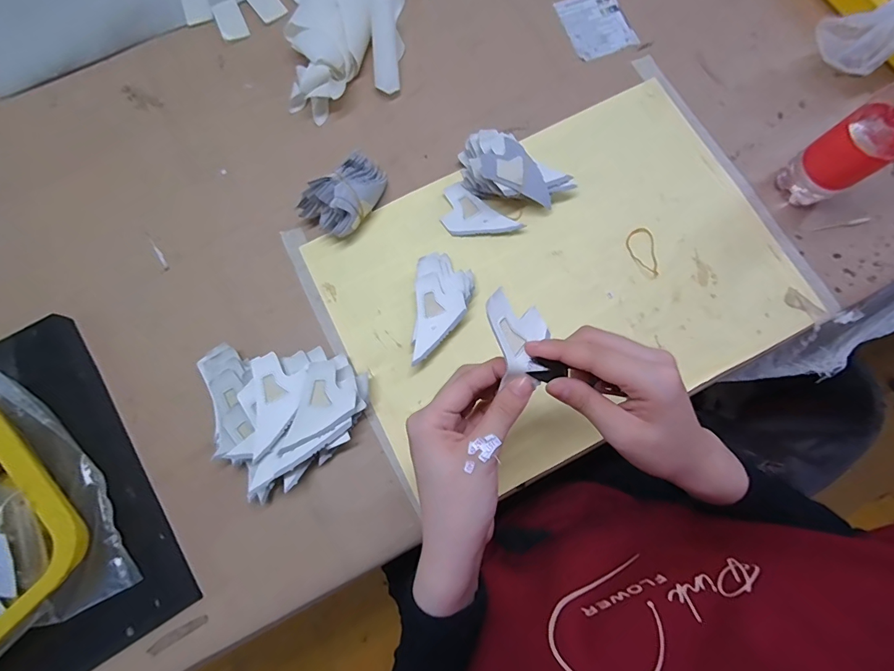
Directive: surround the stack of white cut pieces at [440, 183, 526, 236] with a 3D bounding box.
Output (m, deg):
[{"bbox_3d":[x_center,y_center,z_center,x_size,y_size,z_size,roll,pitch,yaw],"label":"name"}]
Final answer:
[{"bbox_3d":[0.029,-0.121,0.450,0.087,0.009,0.046,36,81,8],"label":"stack of white cut pieces"}]

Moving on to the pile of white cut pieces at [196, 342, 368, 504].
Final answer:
[{"bbox_3d":[-0.158,0.058,0.394,0.137,0.041,0.141,-42,80,-8],"label":"pile of white cut pieces"}]

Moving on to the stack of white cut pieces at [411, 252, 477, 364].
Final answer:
[{"bbox_3d":[-0.003,-0.027,0.423,0.055,0.018,0.108,3,78,2],"label":"stack of white cut pieces"}]

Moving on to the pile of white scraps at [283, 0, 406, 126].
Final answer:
[{"bbox_3d":[-0.112,-0.338,0.474,0.118,0.043,0.183,1,78,1],"label":"pile of white scraps"}]

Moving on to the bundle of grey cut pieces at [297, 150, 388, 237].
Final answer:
[{"bbox_3d":[-0.101,-0.147,0.435,0.061,0.048,0.096,43,82,9],"label":"bundle of grey cut pieces"}]

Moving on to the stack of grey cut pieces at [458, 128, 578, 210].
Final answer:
[{"bbox_3d":[0.065,-0.162,0.434,0.114,0.051,0.057,27,79,7],"label":"stack of grey cut pieces"}]

